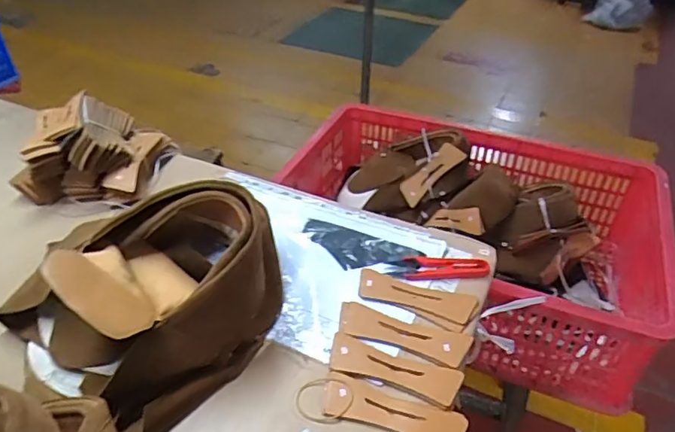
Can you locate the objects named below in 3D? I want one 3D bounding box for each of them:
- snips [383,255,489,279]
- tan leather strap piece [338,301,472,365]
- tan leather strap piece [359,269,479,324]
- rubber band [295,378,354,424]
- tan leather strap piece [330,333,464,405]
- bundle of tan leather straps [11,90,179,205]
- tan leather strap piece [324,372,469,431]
[{"bbox_3d":[0.116,0.058,0.603,0.112,0.009,0.033,1,39,0],"label":"snips"},{"bbox_3d":[0.068,0.119,0.537,0.133,0.006,0.038,12,41,12],"label":"tan leather strap piece"},{"bbox_3d":[0.086,0.087,0.577,0.127,0.005,0.039,13,41,13],"label":"tan leather strap piece"},{"bbox_3d":[-0.012,0.171,0.486,0.053,0.009,0.046,7,40,6],"label":"rubber band"},{"bbox_3d":[0.055,0.148,0.508,0.126,0.006,0.040,13,41,13],"label":"tan leather strap piece"},{"bbox_3d":[-0.335,-0.096,0.722,0.163,0.091,0.146,4,40,3],"label":"bundle of tan leather straps"},{"bbox_3d":[0.050,0.176,0.472,0.127,0.004,0.042,15,41,16],"label":"tan leather strap piece"}]

